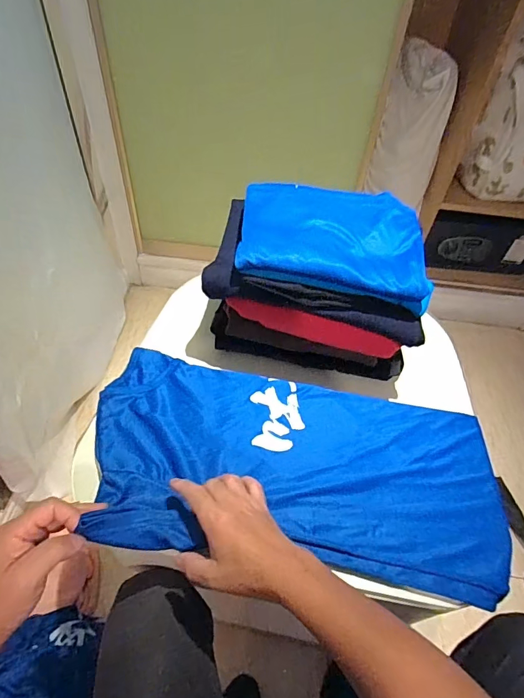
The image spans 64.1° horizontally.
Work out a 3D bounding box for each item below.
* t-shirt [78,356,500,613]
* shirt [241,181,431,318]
[{"bbox_3d":[0.052,0.151,0.552,0.585,0.091,0.302,12,52,3],"label":"t-shirt"},{"bbox_3d":[0.106,-0.162,0.607,0.279,0.042,0.202,10,52,4],"label":"shirt"}]

